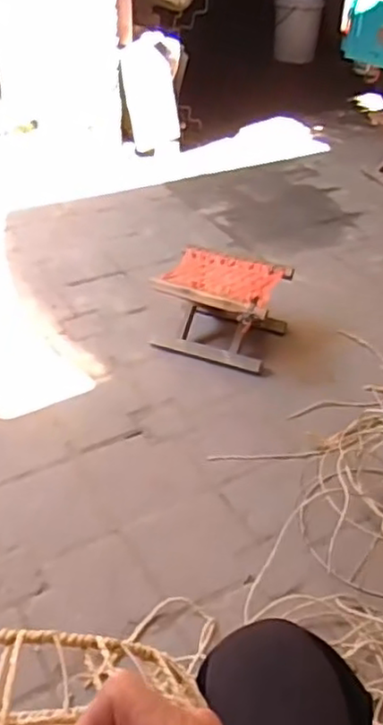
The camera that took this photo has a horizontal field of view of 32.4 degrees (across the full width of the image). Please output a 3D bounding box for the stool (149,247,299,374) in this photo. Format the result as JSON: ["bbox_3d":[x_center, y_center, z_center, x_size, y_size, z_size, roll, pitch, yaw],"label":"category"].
[{"bbox_3d":[0.076,-0.134,1.622,0.276,0.185,0.250,15,39,16],"label":"stool"}]

